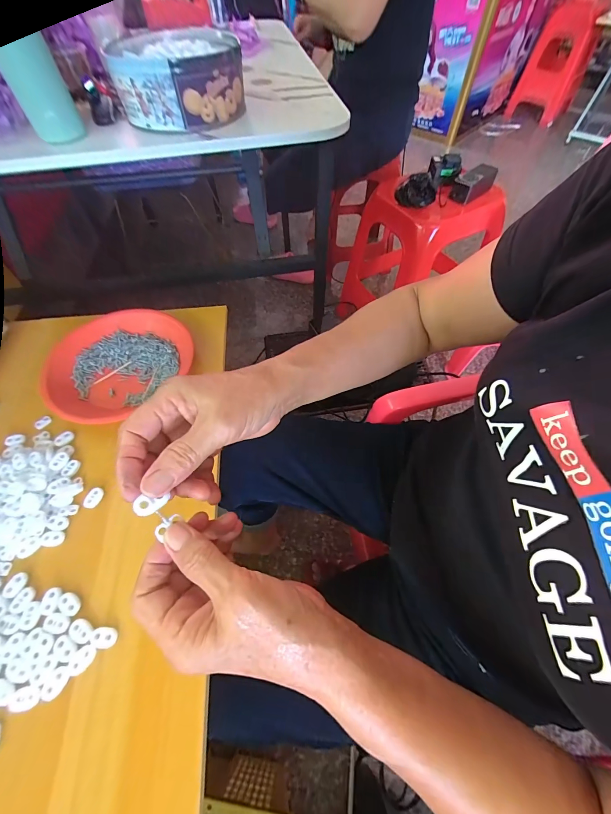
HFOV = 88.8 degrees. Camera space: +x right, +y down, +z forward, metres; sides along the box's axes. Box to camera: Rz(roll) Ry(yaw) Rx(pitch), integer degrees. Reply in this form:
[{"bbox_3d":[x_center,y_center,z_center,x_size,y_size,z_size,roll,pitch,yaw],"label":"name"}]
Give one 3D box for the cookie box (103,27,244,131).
[{"bbox_3d":[-0.195,-0.520,0.496,0.184,0.076,0.178,-7,58,-4],"label":"cookie box"}]

